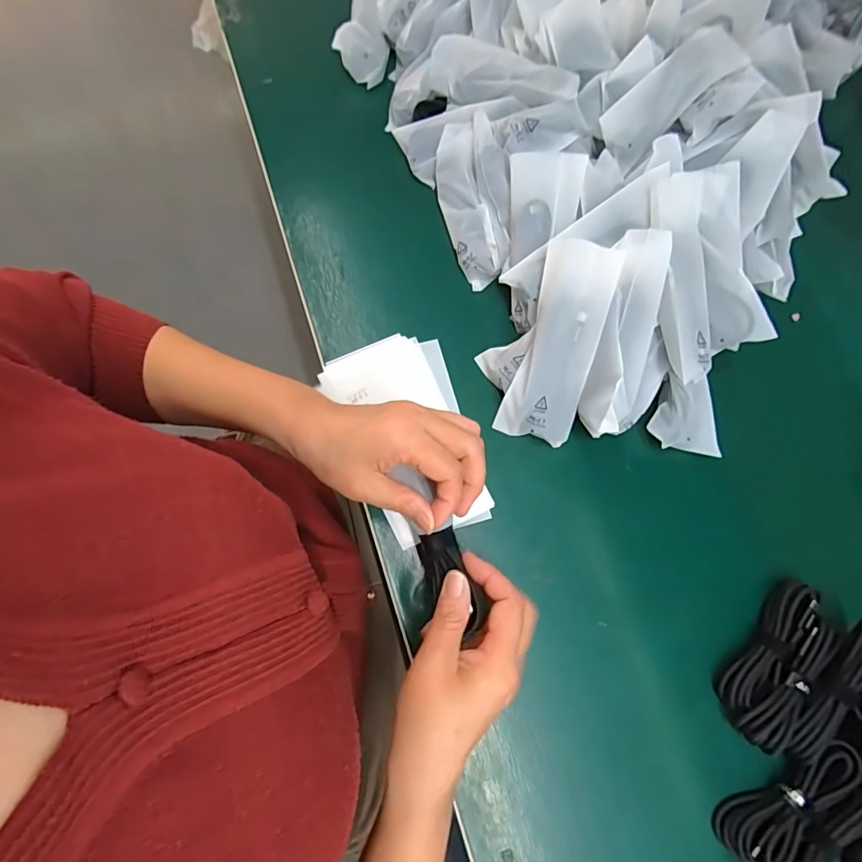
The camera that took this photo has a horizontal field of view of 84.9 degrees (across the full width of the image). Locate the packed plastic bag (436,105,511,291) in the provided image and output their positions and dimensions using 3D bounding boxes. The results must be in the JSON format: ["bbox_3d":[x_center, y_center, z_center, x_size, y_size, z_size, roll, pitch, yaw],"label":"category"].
[{"bbox_3d":[0.039,-0.200,0.412,0.057,0.028,0.141,-9,91,-1],"label":"packed plastic bag"}]

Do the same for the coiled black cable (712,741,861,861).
[{"bbox_3d":[0.258,0.269,0.326,0.112,0.028,0.055,-33,80,-11],"label":"coiled black cable"}]

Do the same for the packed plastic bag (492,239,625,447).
[{"bbox_3d":[0.100,-0.066,0.369,0.056,0.017,0.153,18,102,5],"label":"packed plastic bag"}]

